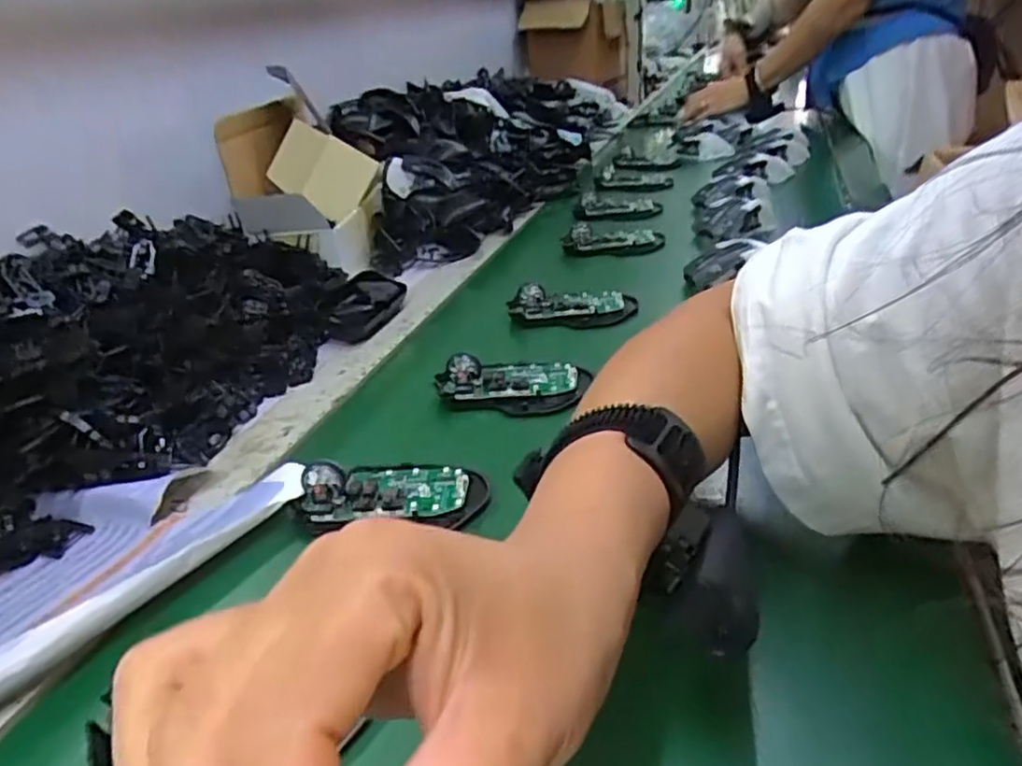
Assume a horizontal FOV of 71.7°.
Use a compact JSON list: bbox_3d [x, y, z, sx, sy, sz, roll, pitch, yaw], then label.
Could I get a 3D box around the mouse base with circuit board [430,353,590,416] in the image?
[{"bbox_3d":[-0.002,-0.005,0.526,0.111,0.031,0.062,1,31,21],"label":"mouse base with circuit board"}]

